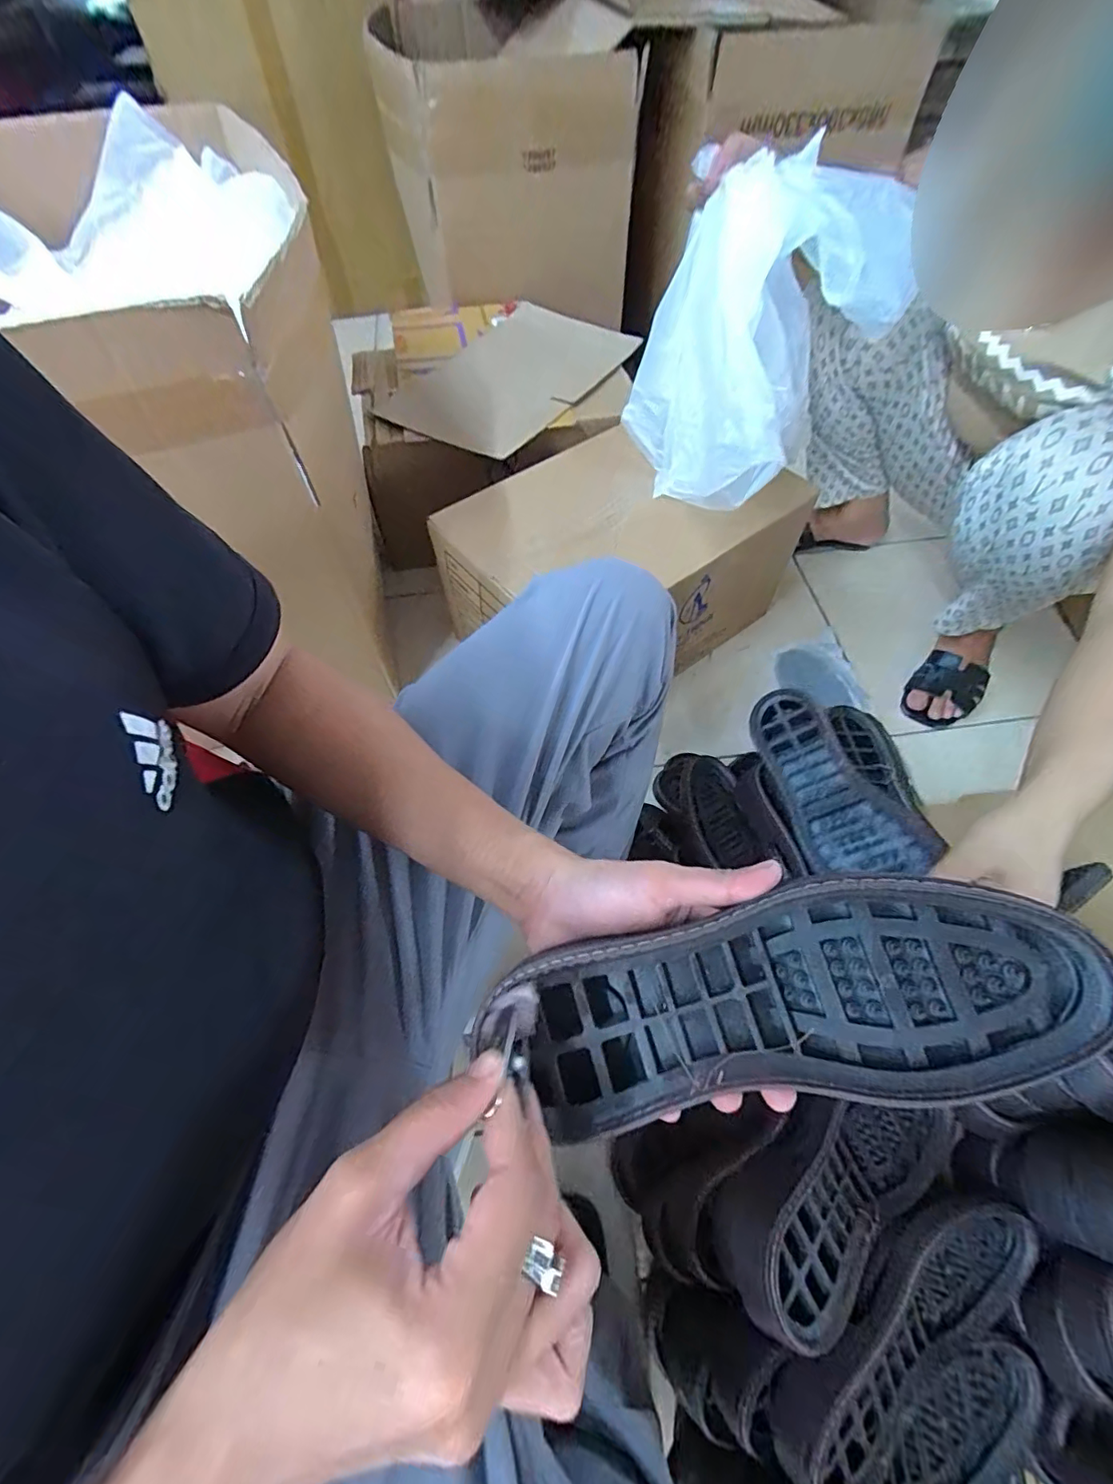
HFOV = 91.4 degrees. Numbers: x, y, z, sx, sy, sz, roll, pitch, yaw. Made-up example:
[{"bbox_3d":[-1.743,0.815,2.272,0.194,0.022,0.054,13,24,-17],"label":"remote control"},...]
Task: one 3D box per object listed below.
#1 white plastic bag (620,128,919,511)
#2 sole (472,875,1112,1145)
[{"bbox_3d":[0.223,-0.424,0.598,0.228,0.268,0.200,-8,57,-2],"label":"white plastic bag"},{"bbox_3d":[0.098,0.112,0.242,0.261,0.036,0.091,-7,80,-1],"label":"sole"}]

